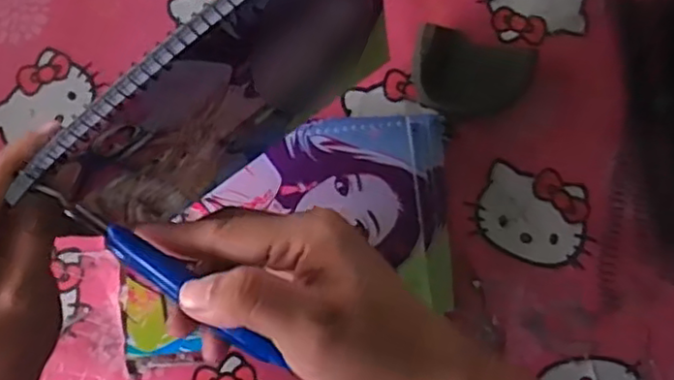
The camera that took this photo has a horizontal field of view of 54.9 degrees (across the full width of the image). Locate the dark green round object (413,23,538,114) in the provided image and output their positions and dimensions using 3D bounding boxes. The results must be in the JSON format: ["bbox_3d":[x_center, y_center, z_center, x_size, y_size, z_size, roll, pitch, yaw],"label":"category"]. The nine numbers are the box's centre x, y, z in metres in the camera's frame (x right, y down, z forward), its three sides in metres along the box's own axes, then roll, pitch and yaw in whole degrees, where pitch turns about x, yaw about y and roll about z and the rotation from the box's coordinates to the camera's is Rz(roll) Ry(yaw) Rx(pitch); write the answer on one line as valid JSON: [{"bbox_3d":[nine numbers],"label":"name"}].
[{"bbox_3d":[0.102,-0.086,0.494,0.087,0.028,0.055,14,75,5],"label":"dark green round object"}]

